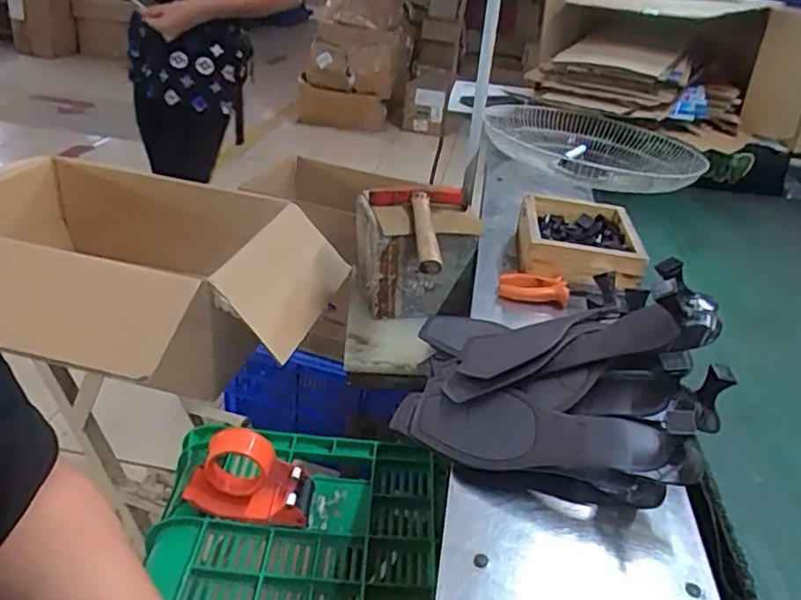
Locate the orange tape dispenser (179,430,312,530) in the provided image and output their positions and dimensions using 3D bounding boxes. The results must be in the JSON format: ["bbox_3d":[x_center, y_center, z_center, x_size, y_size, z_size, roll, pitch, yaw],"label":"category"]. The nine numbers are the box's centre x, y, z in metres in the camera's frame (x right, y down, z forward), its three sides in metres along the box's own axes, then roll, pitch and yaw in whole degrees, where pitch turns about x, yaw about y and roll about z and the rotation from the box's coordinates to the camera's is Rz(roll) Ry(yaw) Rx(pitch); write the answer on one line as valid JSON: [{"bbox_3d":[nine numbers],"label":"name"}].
[{"bbox_3d":[-0.174,0.206,0.739,0.144,0.088,0.064,5,30,-3],"label":"orange tape dispenser"}]

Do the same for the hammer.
[{"bbox_3d":[0.029,-0.104,0.869,0.138,0.038,0.234,3,30,-5],"label":"hammer"}]

